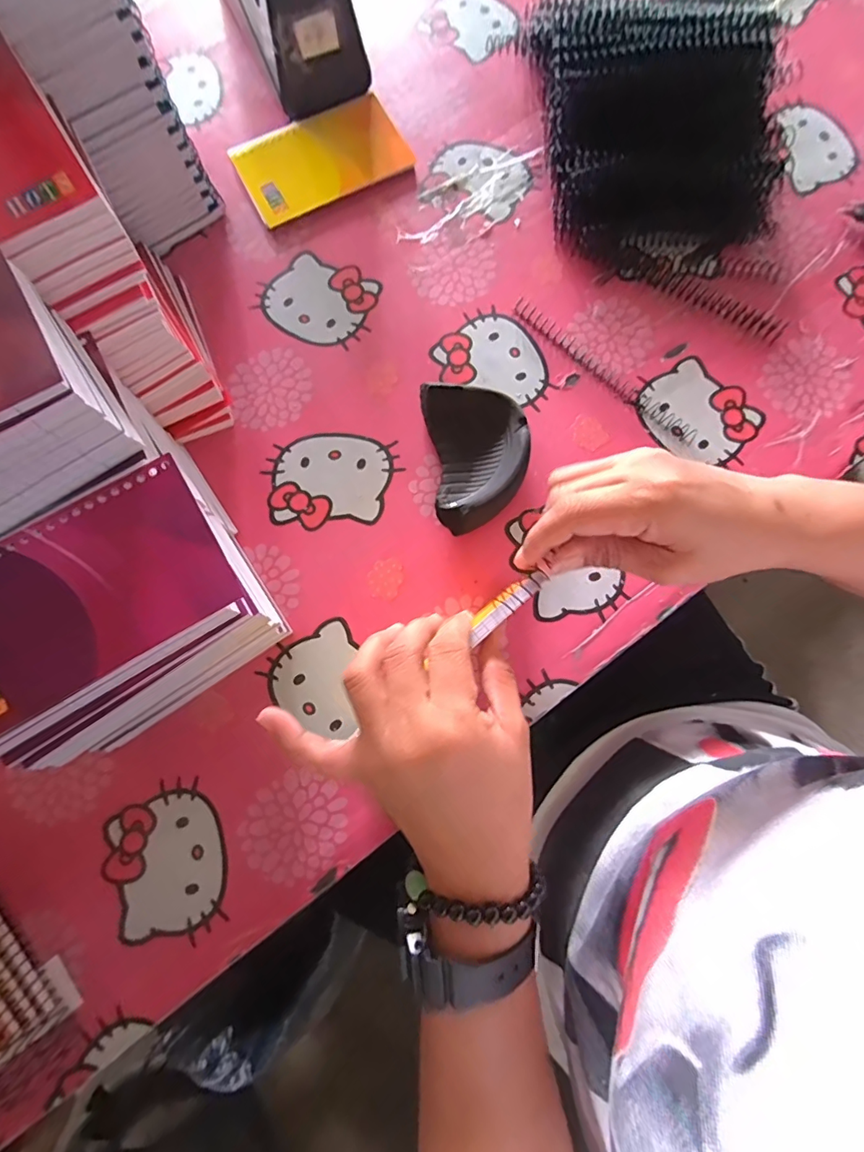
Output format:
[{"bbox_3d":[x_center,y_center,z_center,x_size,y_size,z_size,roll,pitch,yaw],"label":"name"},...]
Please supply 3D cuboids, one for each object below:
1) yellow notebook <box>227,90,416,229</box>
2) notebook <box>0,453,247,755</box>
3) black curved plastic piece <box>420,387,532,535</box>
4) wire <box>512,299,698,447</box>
[{"bbox_3d":[-0.089,-0.339,0.396,0.130,0.008,0.079,-25,79,-4],"label":"yellow notebook"},{"bbox_3d":[-0.162,0.013,0.222,0.138,0.018,0.081,-31,79,-5],"label":"notebook"},{"bbox_3d":[0.033,-0.080,0.333,0.066,0.028,0.097,-8,78,0],"label":"black curved plastic piece"},{"bbox_3d":[0.125,-0.151,0.357,0.162,0.008,0.015,42,82,9],"label":"wire"}]

